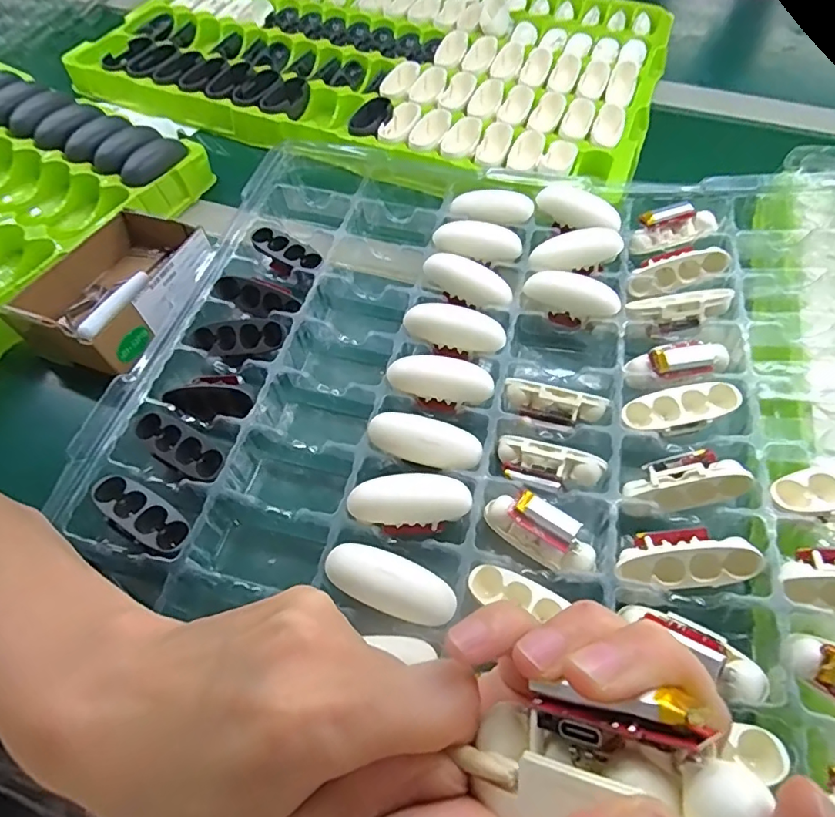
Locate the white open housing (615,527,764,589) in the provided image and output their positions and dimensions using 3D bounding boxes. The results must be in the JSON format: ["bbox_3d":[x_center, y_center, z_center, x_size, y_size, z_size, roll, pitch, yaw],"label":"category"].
[{"bbox_3d":[0.135,0.076,0.263,0.062,0.024,0.023,-7,13,16],"label":"white open housing"}]

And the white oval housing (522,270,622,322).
[{"bbox_3d":[0.109,-0.080,0.364,0.064,0.024,0.019,24,58,30],"label":"white oval housing"}]

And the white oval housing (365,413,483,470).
[{"bbox_3d":[0.005,0.018,0.298,0.065,0.013,0.026,8,58,3],"label":"white oval housing"}]

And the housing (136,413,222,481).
[{"bbox_3d":[-0.140,0.023,0.302,0.064,0.008,0.021,27,61,15],"label":"housing"}]

